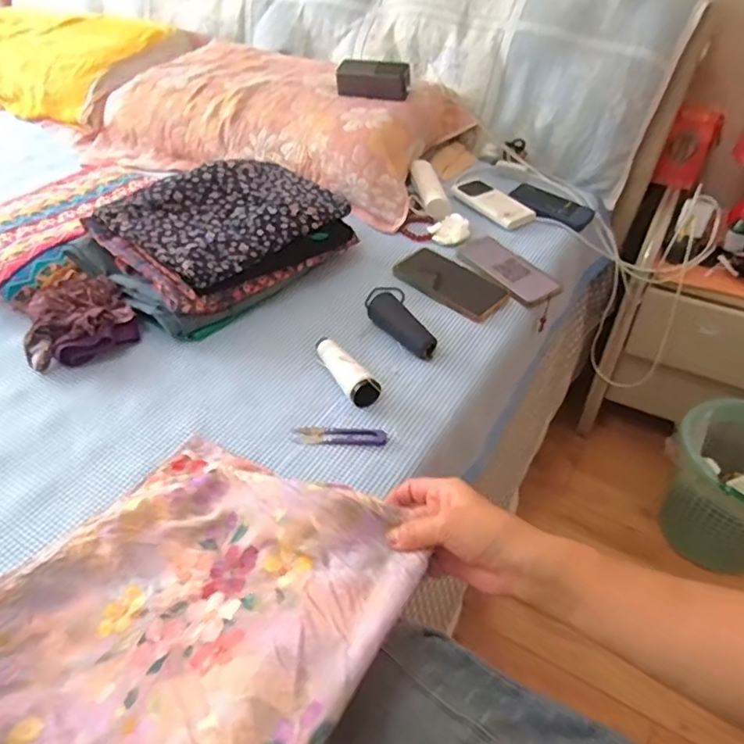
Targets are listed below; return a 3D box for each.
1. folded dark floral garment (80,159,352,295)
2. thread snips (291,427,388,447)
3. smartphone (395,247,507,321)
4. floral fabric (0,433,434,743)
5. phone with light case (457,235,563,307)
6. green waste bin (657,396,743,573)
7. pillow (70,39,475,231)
[{"bbox_3d":[-0.192,-0.208,0.796,0.193,0.077,0.300,34,51,30],"label":"folded dark floral garment"},{"bbox_3d":[-0.035,0.070,0.634,0.100,0.010,0.024,5,41,-1],"label":"thread snips"},{"bbox_3d":[0.113,-0.133,0.836,0.161,0.013,0.084,35,48,29],"label":"smartphone"},{"bbox_3d":[-0.140,0.178,0.434,0.285,0.080,0.288,24,44,19],"label":"floral fabric"},{"bbox_3d":[0.202,-0.157,0.872,0.092,0.014,0.161,-22,48,-28],"label":"phone with light case"},{"bbox_3d":[0.642,0.212,1.043,0.237,0.251,0.248,29,49,26],"label":"green waste bin"},{"bbox_3d":[-0.180,-0.473,1.103,0.654,0.151,0.430,25,45,21],"label":"pillow"}]

